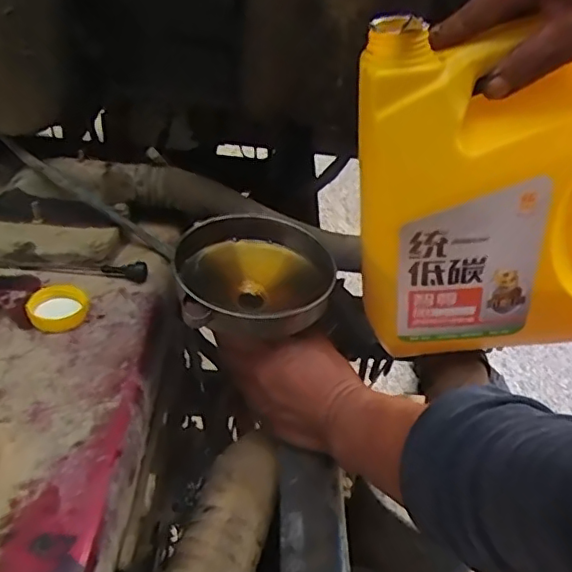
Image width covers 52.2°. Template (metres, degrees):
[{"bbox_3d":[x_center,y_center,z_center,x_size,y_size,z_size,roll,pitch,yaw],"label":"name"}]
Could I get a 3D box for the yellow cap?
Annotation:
[{"bbox_3d":[-0.195,0.018,0.497,0.047,0.017,0.042,-21,48,-25],"label":"yellow cap"}]

